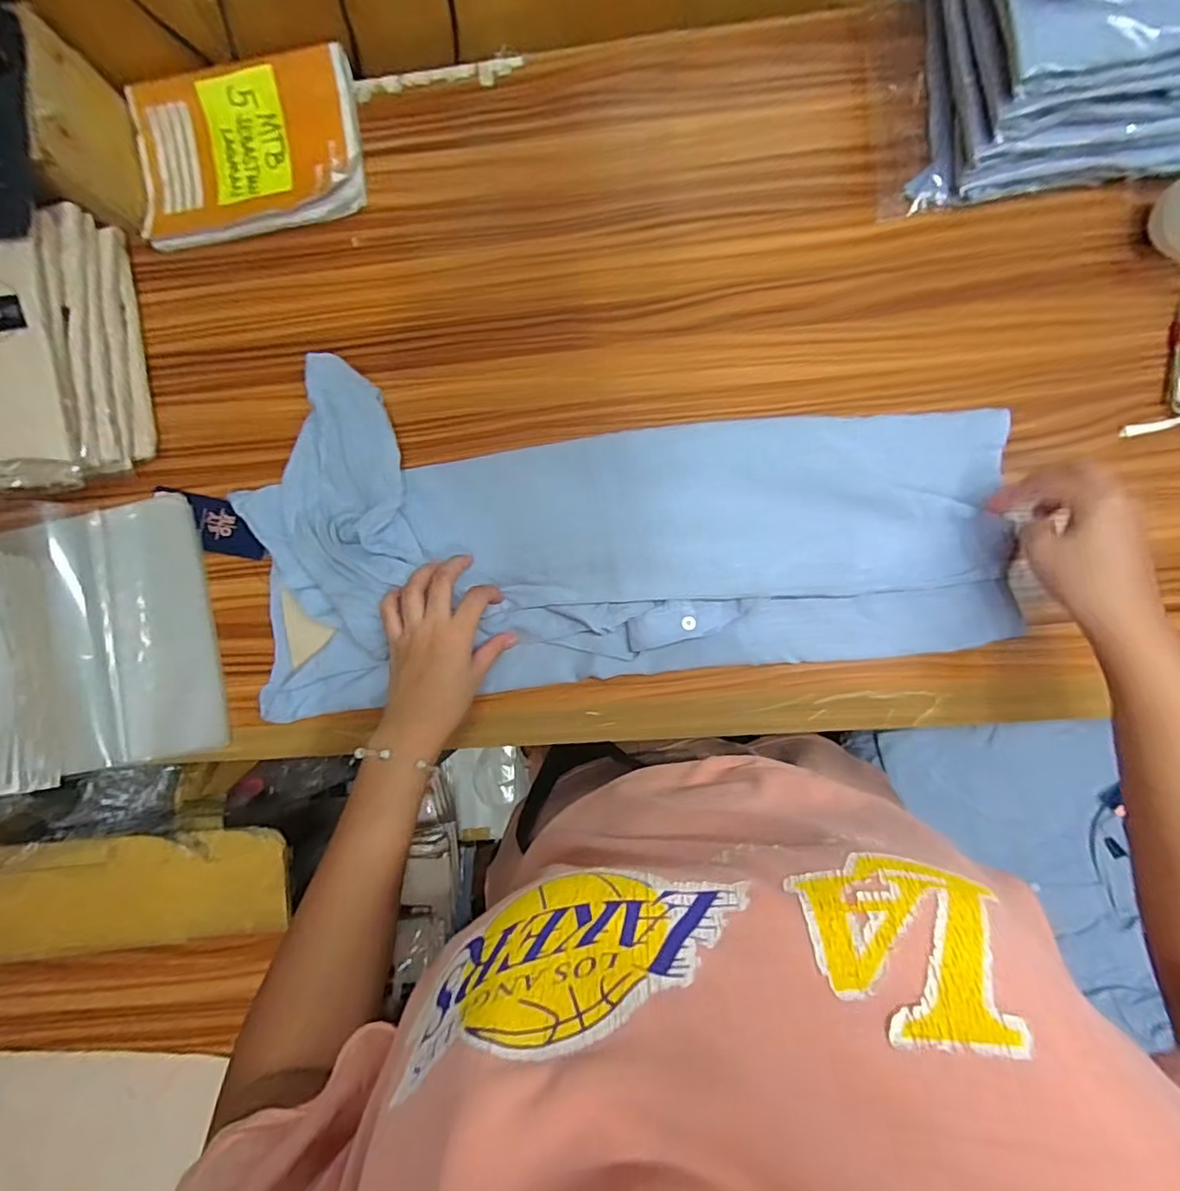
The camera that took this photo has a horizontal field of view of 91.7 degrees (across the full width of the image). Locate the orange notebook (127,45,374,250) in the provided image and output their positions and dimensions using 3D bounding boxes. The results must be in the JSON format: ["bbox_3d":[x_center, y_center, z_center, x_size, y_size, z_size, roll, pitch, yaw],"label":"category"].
[{"bbox_3d":[-0.308,-0.400,0.518,0.201,0.020,0.146,-8,88,4],"label":"orange notebook"}]

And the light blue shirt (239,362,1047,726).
[{"bbox_3d":[0.021,-0.043,0.478,0.602,0.039,0.258,-1,89,4],"label":"light blue shirt"}]

